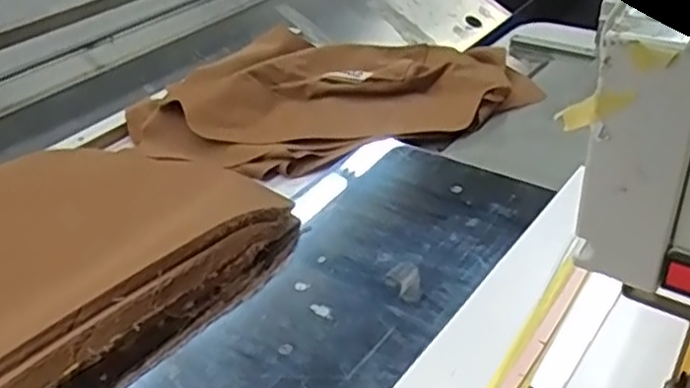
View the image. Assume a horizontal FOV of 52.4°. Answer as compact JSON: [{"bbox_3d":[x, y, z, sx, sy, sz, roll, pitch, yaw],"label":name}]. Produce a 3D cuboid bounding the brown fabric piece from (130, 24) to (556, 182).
[{"bbox_3d":[-0.014,-0.112,0.803,0.390,0.043,0.334,12,38,25],"label":"brown fabric piece"}]

